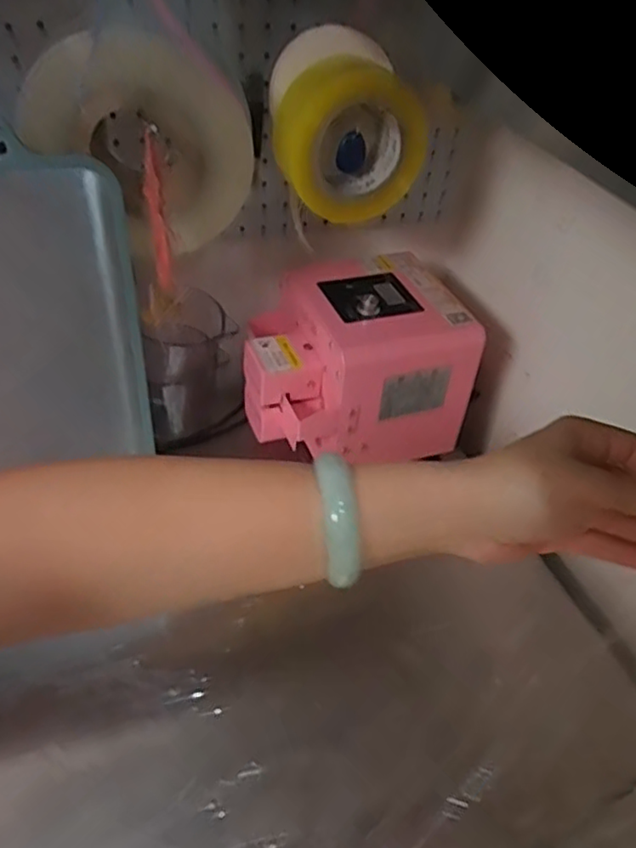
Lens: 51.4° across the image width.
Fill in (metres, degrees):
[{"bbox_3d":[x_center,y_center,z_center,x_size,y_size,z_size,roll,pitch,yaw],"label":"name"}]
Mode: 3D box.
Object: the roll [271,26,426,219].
[{"bbox_3d":[0.026,-0.244,0.568,0.126,0.135,0.062,-14,46,-20],"label":"roll"}]

